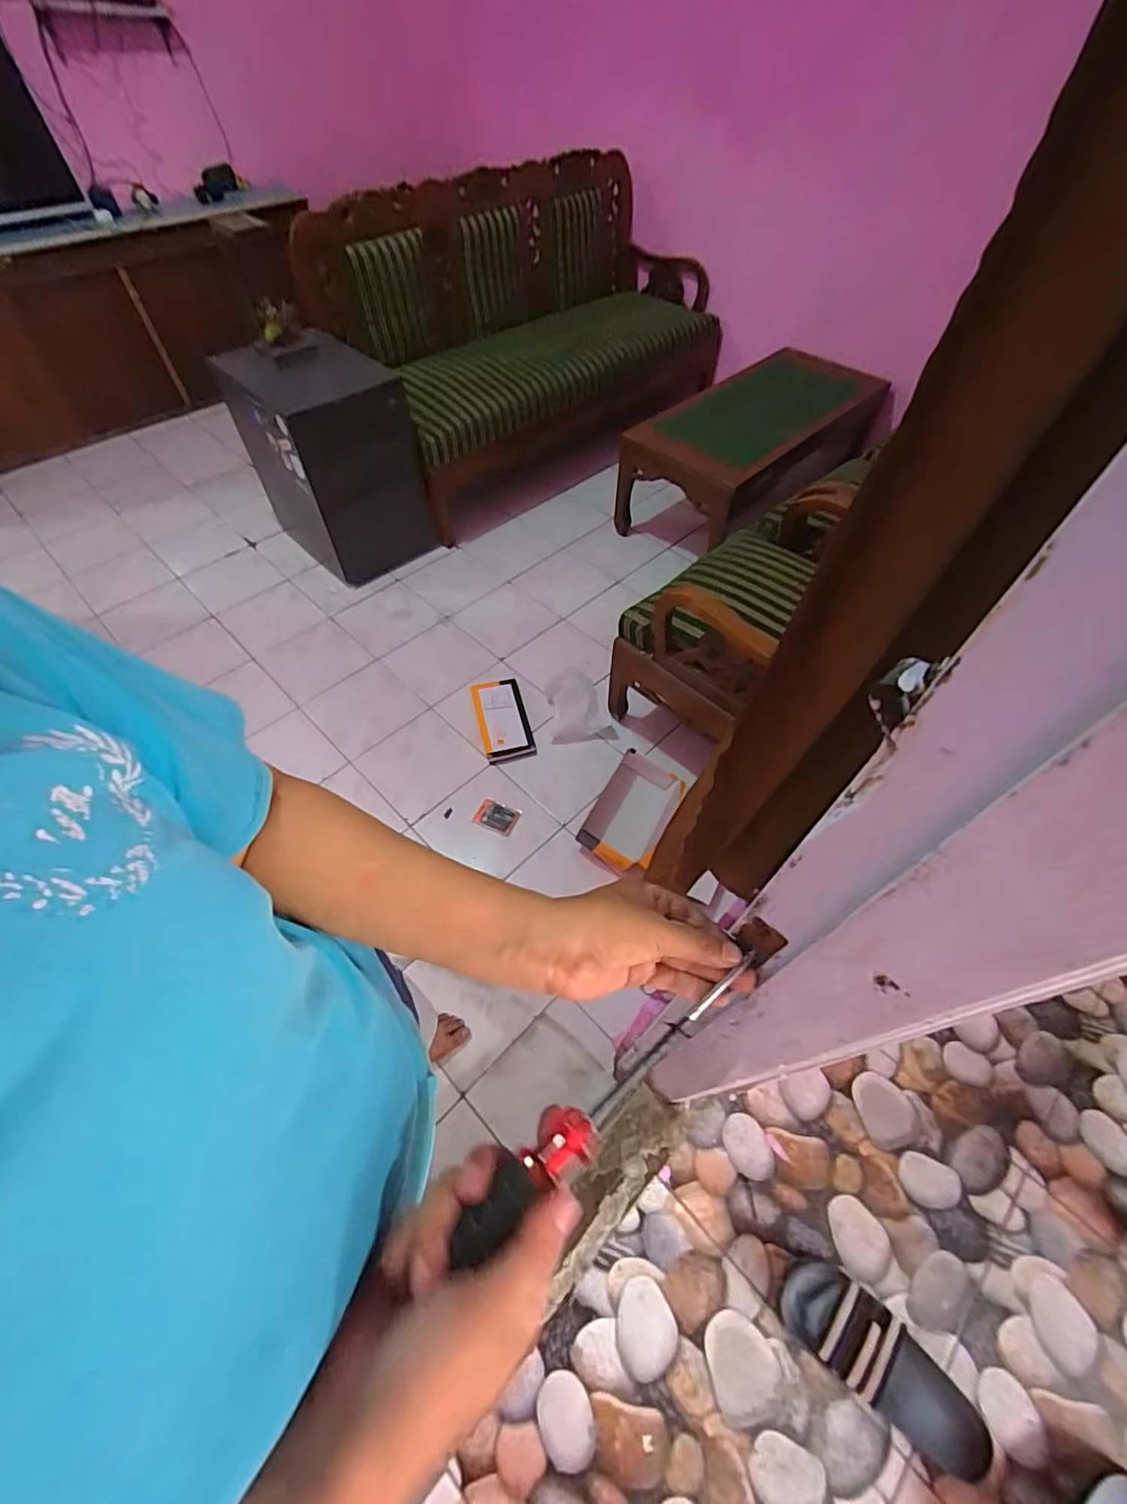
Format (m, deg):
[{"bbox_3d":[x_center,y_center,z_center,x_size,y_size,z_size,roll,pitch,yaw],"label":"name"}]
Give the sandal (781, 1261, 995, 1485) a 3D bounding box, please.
[{"bbox_3d":[0.400,0.758,0.690,0.252,0.050,0.096,35,61,21],"label":"sandal"}]

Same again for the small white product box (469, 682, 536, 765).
[{"bbox_3d":[-0.182,-0.097,1.664,0.145,0.035,0.288,-13,56,-10],"label":"small white product box"}]

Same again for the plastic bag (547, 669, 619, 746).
[{"bbox_3d":[0.047,-0.139,1.667,0.185,0.059,0.235,-5,55,-5],"label":"plastic bag"}]

